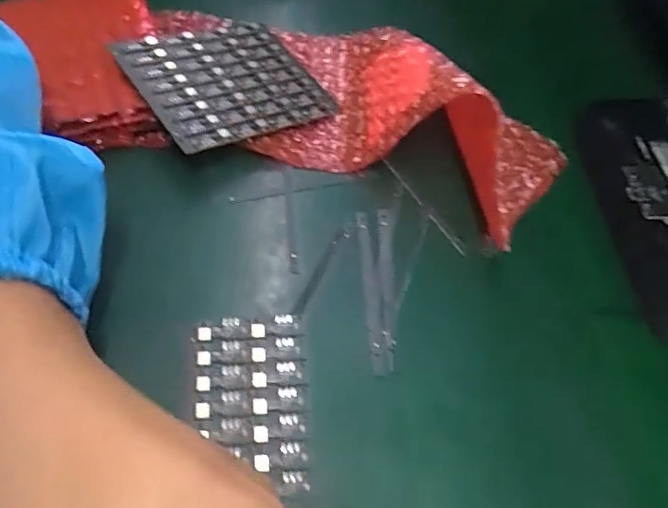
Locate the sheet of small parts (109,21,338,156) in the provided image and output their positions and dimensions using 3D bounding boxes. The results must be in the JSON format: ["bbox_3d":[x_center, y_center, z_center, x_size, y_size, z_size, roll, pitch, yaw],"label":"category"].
[{"bbox_3d":[-0.065,-0.107,0.343,0.106,0.004,0.096,-24,64,-33],"label":"sheet of small parts"}]

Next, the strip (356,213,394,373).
[{"bbox_3d":[0.022,0.015,0.289,0.017,0.004,0.093,1,59,0],"label":"strip"}]

